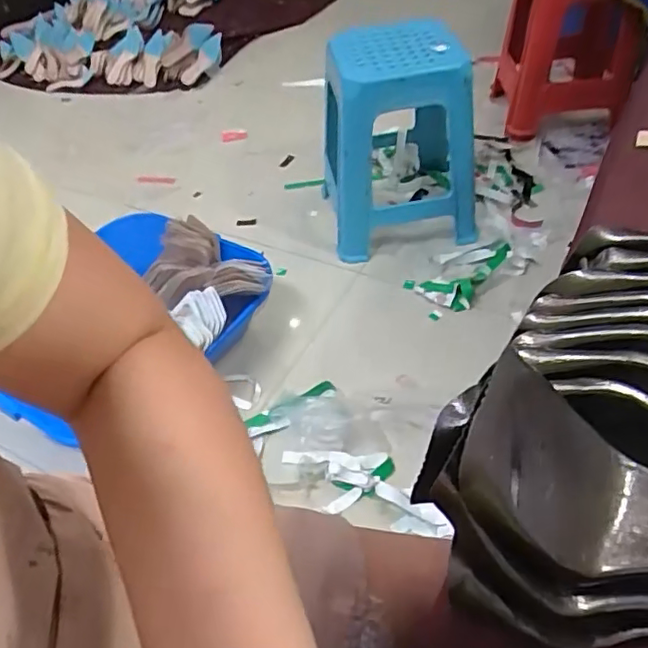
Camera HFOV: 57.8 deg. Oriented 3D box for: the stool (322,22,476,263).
[{"bbox_3d":[0.202,-0.500,1.547,0.416,0.506,0.384,-9,47,-2],"label":"stool"}]

